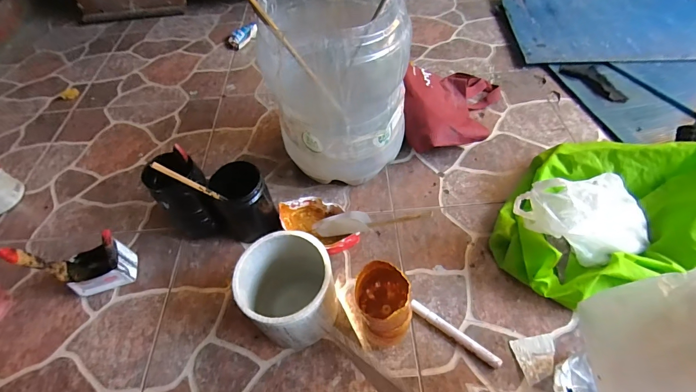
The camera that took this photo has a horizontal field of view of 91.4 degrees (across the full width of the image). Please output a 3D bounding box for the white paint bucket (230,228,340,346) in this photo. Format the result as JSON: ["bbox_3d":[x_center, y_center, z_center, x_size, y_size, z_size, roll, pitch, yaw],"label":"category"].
[{"bbox_3d":[-0.084,0.137,0.492,0.132,0.136,0.121,-2,52,3],"label":"white paint bucket"}]

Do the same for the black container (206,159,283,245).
[{"bbox_3d":[-0.175,0.020,0.586,0.091,0.137,0.077,-25,54,-14],"label":"black container"}]

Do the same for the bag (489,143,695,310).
[{"bbox_3d":[0.399,0.038,0.518,0.277,0.141,0.296,25,58,22],"label":"bag"}]

